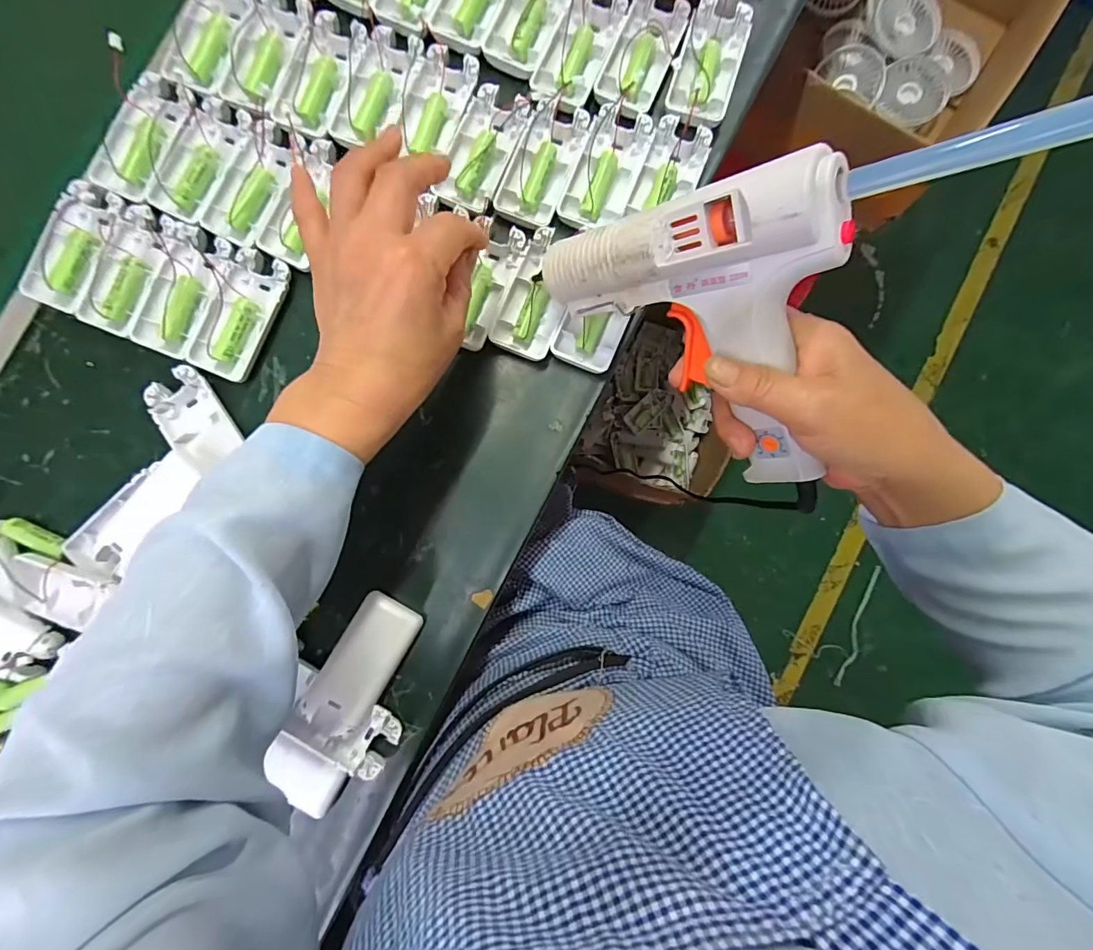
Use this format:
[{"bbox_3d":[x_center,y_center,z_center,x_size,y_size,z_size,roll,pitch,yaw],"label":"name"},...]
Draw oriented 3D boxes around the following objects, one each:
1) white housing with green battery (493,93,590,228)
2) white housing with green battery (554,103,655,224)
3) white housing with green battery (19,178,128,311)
[{"bbox_3d":[-0.003,-0.235,0.361,0.046,0.014,0.097,20,87,2],"label":"white housing with green battery"},{"bbox_3d":[0.044,-0.231,0.360,0.047,0.015,0.091,20,87,2],"label":"white housing with green battery"},{"bbox_3d":[-0.351,-0.169,0.355,0.043,0.014,0.093,24,87,2],"label":"white housing with green battery"}]

